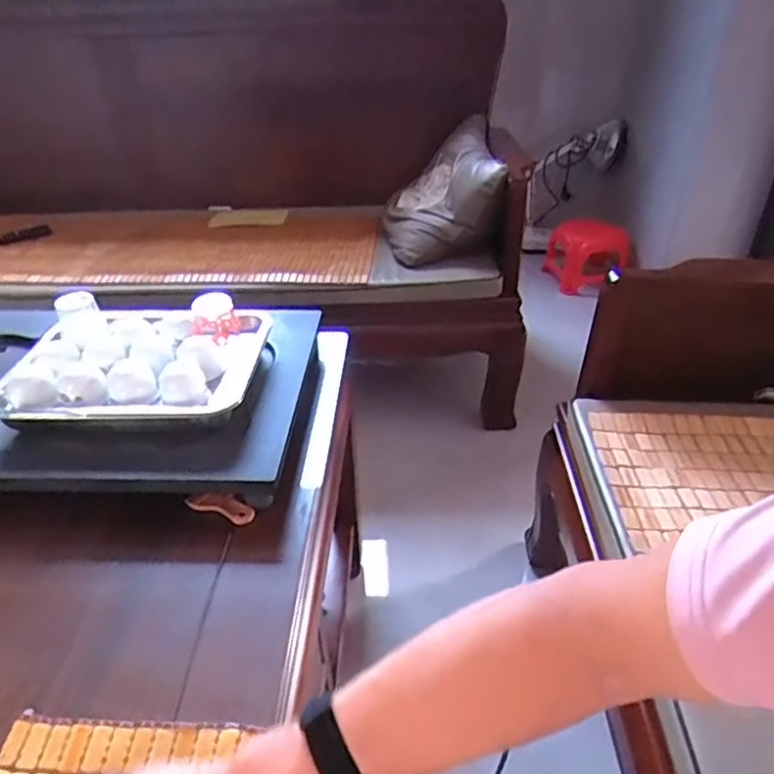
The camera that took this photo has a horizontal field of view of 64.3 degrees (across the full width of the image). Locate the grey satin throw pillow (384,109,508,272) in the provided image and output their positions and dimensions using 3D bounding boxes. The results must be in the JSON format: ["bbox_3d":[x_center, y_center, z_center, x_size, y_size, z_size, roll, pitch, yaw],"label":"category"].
[{"bbox_3d":[0.134,-0.485,1.547,0.272,0.253,0.402,0,36,0],"label":"grey satin throw pillow"}]

